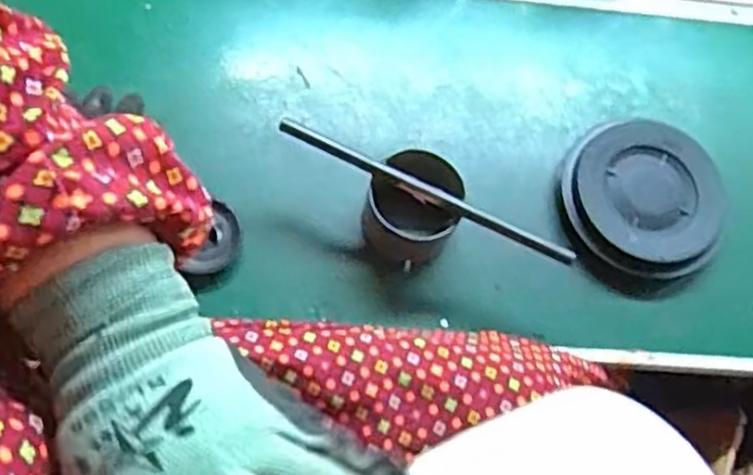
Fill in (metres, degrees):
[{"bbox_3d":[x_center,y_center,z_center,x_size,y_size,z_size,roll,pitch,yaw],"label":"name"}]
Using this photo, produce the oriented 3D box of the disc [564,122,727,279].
[{"bbox_3d":[0.224,-0.035,0.610,0.116,0.032,0.133,-24,67,-9],"label":"disc"}]

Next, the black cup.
[{"bbox_3d":[0.028,-0.021,0.576,0.076,0.061,0.072,-1,65,2],"label":"black cup"}]

